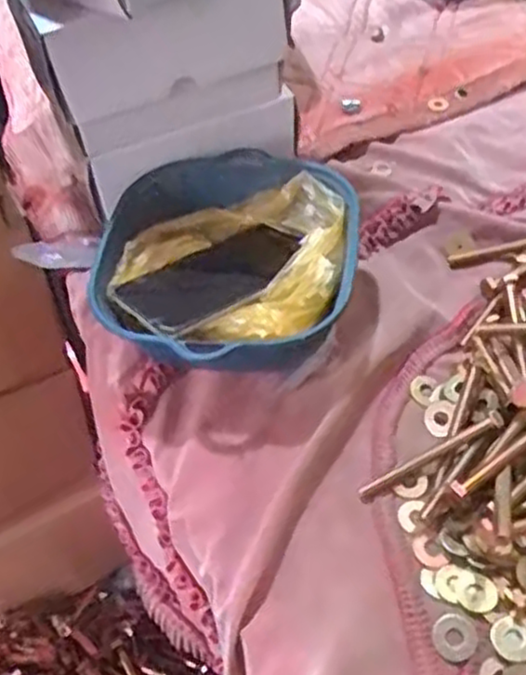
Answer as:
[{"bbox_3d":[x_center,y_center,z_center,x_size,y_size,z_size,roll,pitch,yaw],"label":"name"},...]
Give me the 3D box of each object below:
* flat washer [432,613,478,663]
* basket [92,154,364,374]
[{"bbox_3d":[0.112,0.173,0.425,0.026,0.004,0.025,-2,52,3],"label":"flat washer"},{"bbox_3d":[-0.030,-0.045,0.561,0.184,0.085,0.187,-2,52,3],"label":"basket"}]

